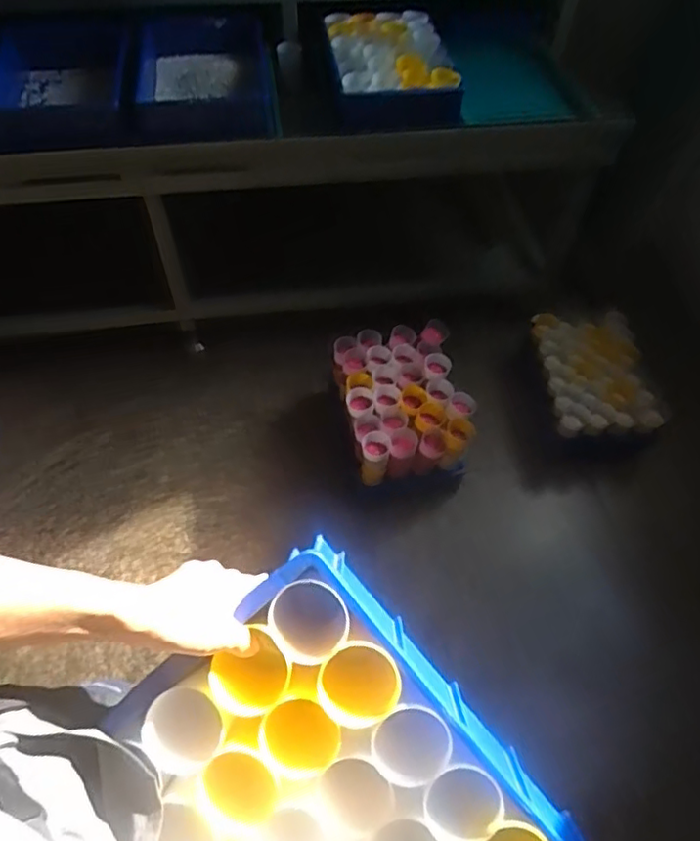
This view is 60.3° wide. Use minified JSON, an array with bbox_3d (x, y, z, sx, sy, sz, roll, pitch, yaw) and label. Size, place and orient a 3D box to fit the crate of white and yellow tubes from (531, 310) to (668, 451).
[{"bbox_3d":[0.627,-0.112,1.566,0.302,0.158,0.405,0,55,-1],"label":"crate of white and yellow tubes"}]

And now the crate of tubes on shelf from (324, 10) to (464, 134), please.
[{"bbox_3d":[0.088,-0.807,1.358,0.268,0.124,0.357,-5,55,-4],"label":"crate of tubes on shelf"}]

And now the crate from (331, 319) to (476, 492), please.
[{"bbox_3d":[0.120,-0.027,1.469,0.288,0.222,0.341,-10,55,-8],"label":"crate"}]

